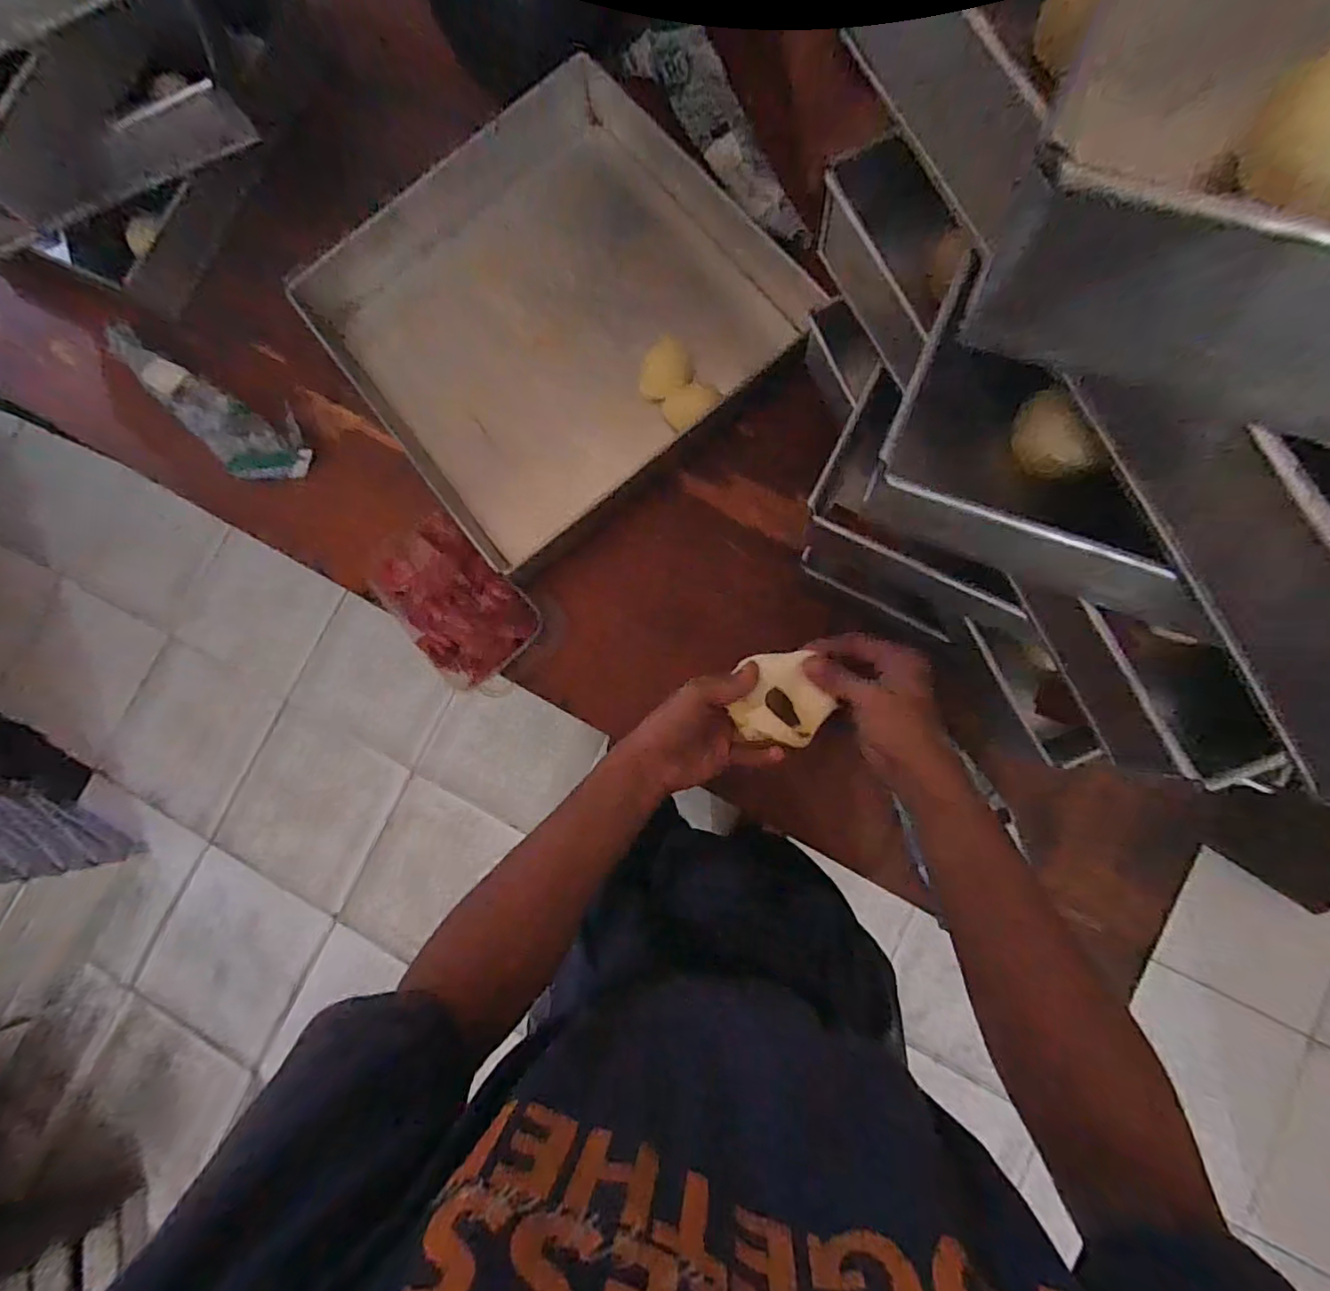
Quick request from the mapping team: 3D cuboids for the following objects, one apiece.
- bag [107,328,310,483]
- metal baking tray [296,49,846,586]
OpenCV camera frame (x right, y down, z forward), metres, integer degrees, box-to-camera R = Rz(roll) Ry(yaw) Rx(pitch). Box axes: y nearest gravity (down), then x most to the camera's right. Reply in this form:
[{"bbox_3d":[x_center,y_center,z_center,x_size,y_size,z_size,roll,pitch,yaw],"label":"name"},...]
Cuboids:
[{"bbox_3d":[-0.511,-0.273,0.638,0.275,0.032,0.082,36,87,8],"label":"bag"},{"bbox_3d":[-0.109,-0.355,0.600,0.455,0.060,0.427,-36,81,0],"label":"metal baking tray"}]

